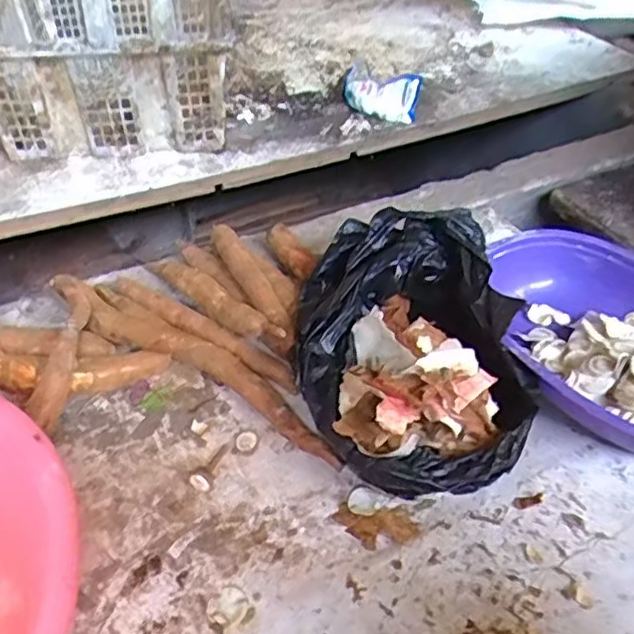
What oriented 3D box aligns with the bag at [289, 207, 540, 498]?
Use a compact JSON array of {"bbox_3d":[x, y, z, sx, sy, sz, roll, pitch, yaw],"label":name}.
[{"bbox_3d":[0.087,0.028,0.623,0.208,0.097,0.287,-1,43,-2],"label":"bag"}]

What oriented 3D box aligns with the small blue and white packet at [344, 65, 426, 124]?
[{"bbox_3d":[0.098,-0.341,1.009,0.120,0.071,0.062,8,46,6],"label":"small blue and white packet"}]

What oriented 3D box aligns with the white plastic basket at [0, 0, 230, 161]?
[{"bbox_3d":[-0.308,-0.430,1.020,0.326,0.170,0.472,-7,44,-7],"label":"white plastic basket"}]

